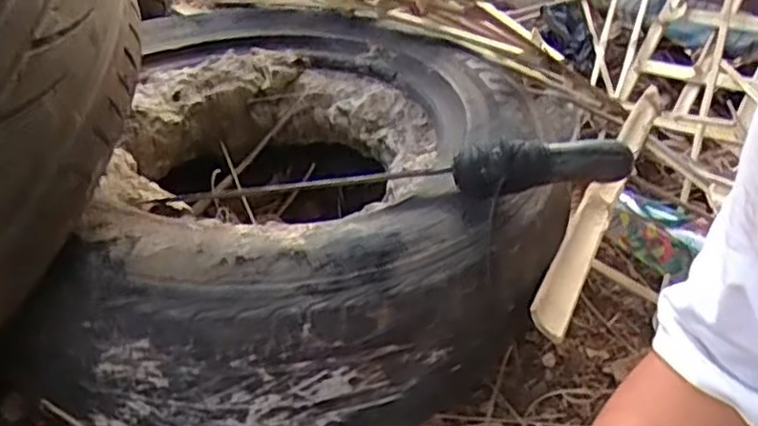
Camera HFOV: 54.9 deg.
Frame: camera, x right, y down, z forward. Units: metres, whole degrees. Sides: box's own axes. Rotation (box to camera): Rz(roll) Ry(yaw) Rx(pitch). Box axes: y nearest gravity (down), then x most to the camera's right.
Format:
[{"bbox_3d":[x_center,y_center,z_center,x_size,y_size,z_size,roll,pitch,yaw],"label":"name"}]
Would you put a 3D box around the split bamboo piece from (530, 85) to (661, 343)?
[{"bbox_3d":[0.242,-0.037,0.759,0.031,0.030,0.526,19,36,19],"label":"split bamboo piece"}]

